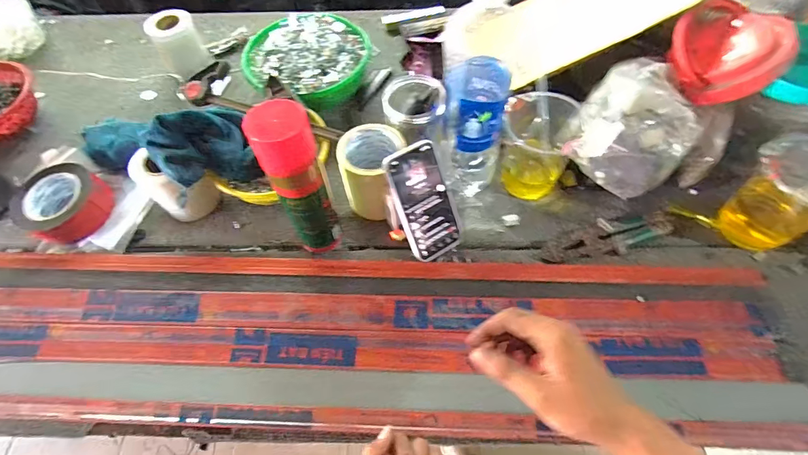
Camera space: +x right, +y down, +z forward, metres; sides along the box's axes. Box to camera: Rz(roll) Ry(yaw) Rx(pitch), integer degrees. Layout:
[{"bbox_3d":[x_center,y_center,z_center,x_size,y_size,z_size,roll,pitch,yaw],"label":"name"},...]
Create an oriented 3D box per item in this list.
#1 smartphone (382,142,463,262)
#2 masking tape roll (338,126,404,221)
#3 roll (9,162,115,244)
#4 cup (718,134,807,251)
[{"bbox_3d":[0.032,-0.034,0.560,0.083,0.166,0.006,-29,26,-18],"label":"smartphone"},{"bbox_3d":[-0.043,-0.083,0.591,0.087,0.107,0.097,19,63,12],"label":"masking tape roll"},{"bbox_3d":[-0.538,-0.041,0.620,0.111,0.047,0.117,-1,61,2],"label":"roll"},{"bbox_3d":[0.509,-0.038,0.535,0.103,0.143,0.107,-1,61,2],"label":"cup"}]

